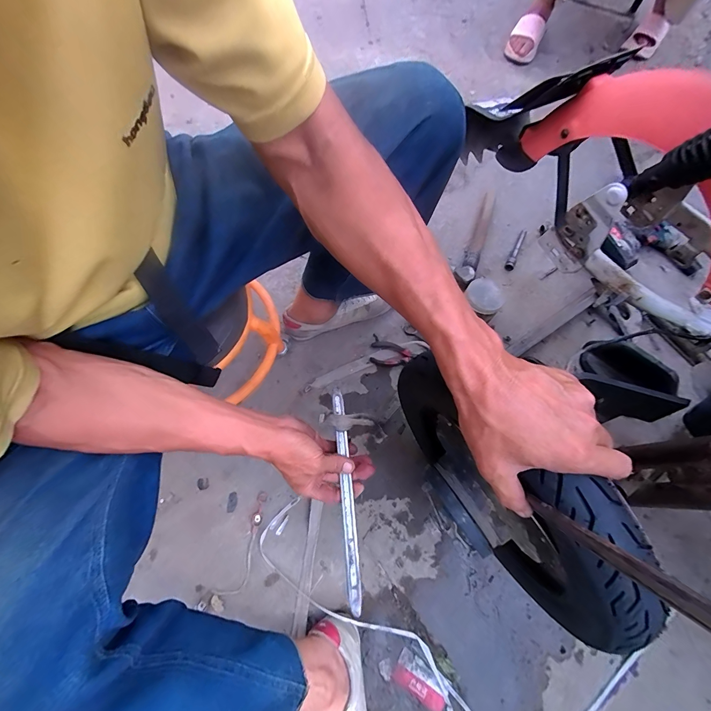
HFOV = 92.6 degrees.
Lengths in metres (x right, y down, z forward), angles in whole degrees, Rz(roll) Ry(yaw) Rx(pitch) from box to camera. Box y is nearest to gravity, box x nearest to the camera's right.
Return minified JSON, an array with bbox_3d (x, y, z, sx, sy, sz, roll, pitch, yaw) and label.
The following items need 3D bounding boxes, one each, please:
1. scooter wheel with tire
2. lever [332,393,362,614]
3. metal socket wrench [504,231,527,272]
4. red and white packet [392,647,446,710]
[{"bbox_3d":[0.145,0.159,0.399,0.078,0.298,0.326,-35,71,-15],"label":"scooter wheel with tire"},{"bbox_3d":[-0.012,0.183,0.470,0.019,0.020,0.279,-5,66,-4],"label":"lever"},{"bbox_3d":[0.413,-0.273,0.871,0.024,0.021,0.130,24,68,9],"label":"metal socket wrench"},{"bbox_3d":[0.111,0.553,0.576,0.095,0.004,0.050,34,70,13],"label":"red and white packet"}]

